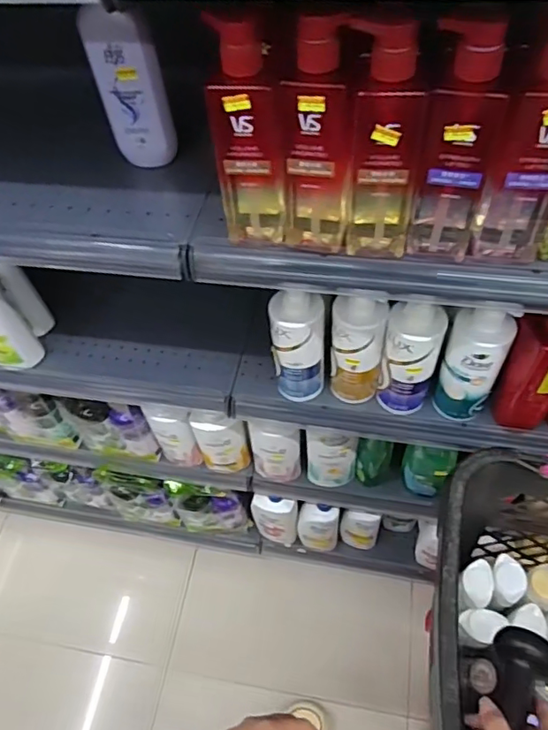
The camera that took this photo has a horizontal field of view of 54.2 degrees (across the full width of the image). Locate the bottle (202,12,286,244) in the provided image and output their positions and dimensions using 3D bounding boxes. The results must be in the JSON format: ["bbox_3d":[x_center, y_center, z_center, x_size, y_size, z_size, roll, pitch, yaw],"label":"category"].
[{"bbox_3d":[-0.022,-0.206,0.514,0.075,0.212,0.042,-4,56,1],"label":"bottle"}]

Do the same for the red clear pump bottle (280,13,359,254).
[{"bbox_3d":[0.040,-0.202,0.505,0.073,0.215,0.045,1,56,5],"label":"red clear pump bottle"}]

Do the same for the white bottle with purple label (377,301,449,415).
[{"bbox_3d":[0.190,-0.004,0.756,0.075,0.209,0.056,15,59,14],"label":"white bottle with purple label"}]

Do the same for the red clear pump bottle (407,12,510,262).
[{"bbox_3d":[0.165,-0.187,0.485,0.063,0.222,0.046,11,58,11],"label":"red clear pump bottle"}]

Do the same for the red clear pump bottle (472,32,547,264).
[{"bbox_3d":[0.232,-0.178,0.473,0.060,0.210,0.054,22,61,18],"label":"red clear pump bottle"}]

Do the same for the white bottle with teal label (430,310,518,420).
[{"bbox_3d":[0.279,-0.001,0.751,0.085,0.205,0.065,18,60,16],"label":"white bottle with teal label"}]

